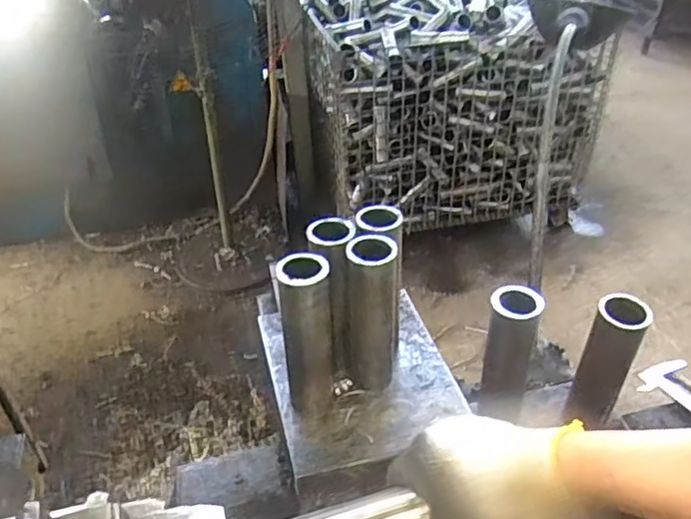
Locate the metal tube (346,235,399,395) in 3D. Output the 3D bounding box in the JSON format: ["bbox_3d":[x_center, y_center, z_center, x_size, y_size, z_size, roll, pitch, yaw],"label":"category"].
[{"bbox_3d":[0.027,0.057,0.601,0.049,0.165,0.054,2,38,5],"label":"metal tube"}]

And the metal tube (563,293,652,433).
[{"bbox_3d":[0.257,0.103,0.608,0.043,0.153,0.042,27,46,31],"label":"metal tube"}]

